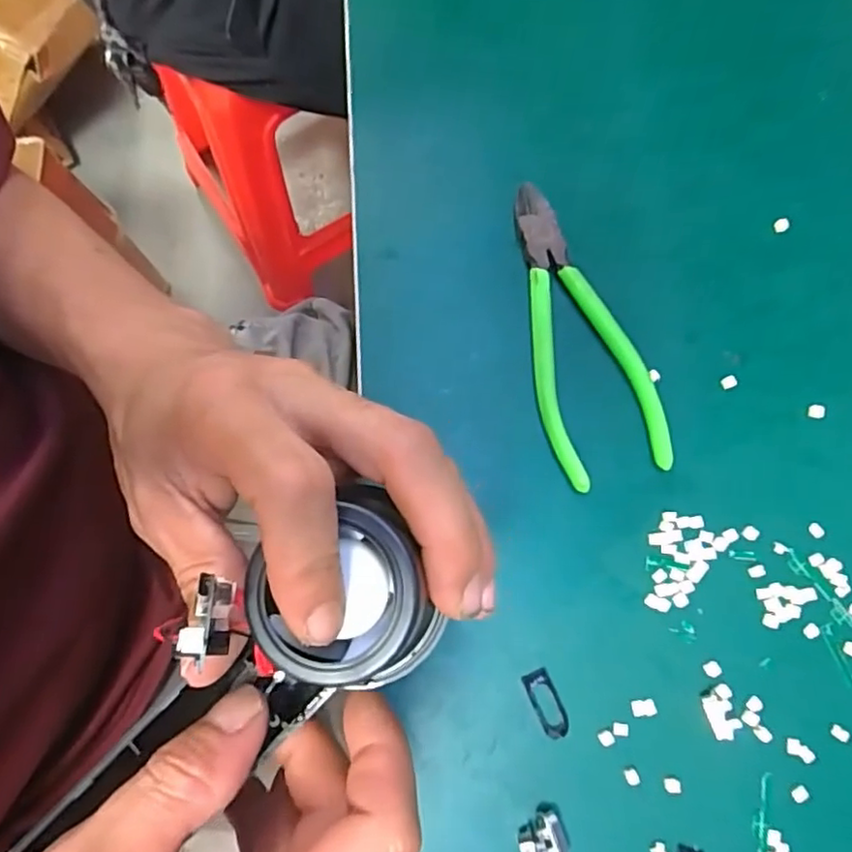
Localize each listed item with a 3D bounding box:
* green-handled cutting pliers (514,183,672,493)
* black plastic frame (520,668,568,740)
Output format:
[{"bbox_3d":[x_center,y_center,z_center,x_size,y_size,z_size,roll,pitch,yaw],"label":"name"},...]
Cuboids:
[{"bbox_3d":[0.072,-0.048,0.306,0.056,0.012,0.151,-17,78,-5],"label":"green-handled cutting pliers"},{"bbox_3d":[0.053,0.121,0.272,0.012,0.004,0.029,-25,79,-6],"label":"black plastic frame"}]

